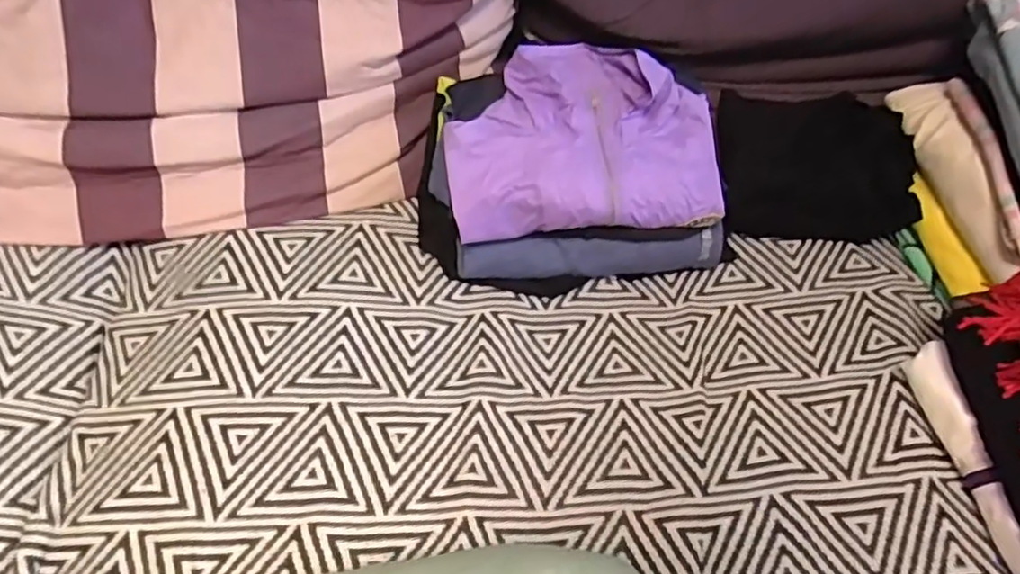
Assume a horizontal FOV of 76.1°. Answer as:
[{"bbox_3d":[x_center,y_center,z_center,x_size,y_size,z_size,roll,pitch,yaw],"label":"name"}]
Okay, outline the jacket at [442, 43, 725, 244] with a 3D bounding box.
[{"bbox_3d":[0.081,-0.170,0.710,0.298,0.059,0.226,-3,82,-7],"label":"jacket"}]

